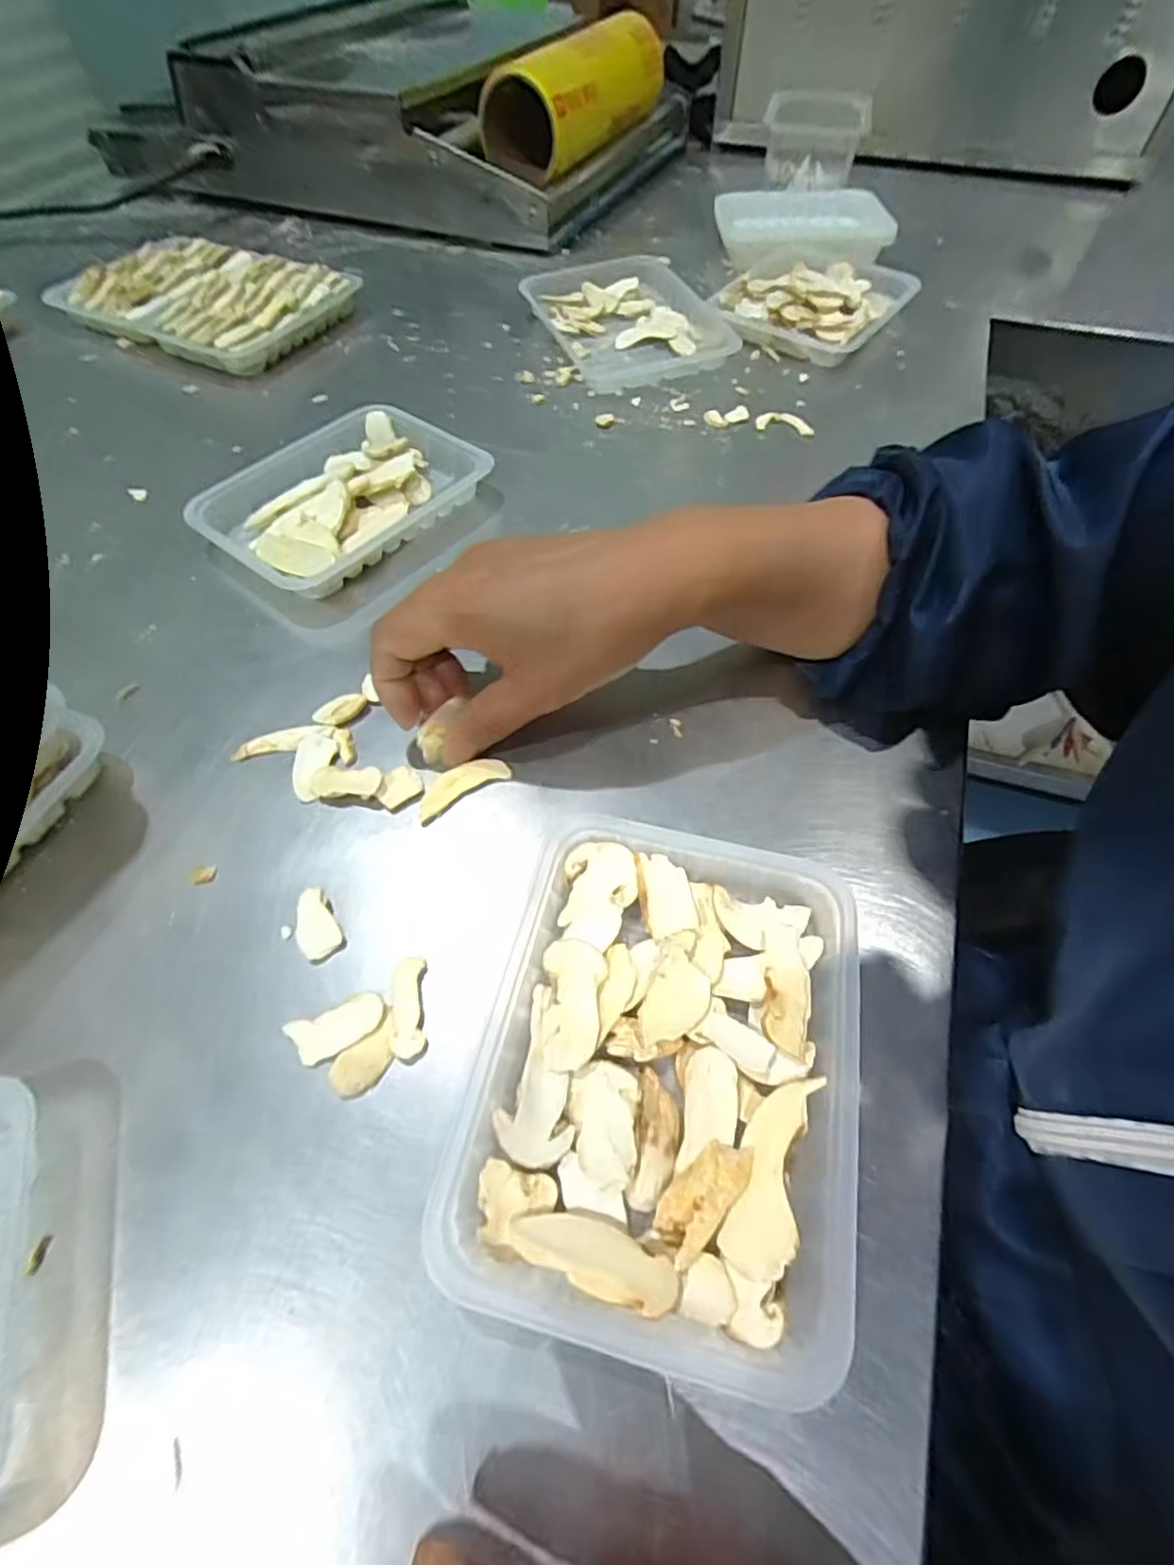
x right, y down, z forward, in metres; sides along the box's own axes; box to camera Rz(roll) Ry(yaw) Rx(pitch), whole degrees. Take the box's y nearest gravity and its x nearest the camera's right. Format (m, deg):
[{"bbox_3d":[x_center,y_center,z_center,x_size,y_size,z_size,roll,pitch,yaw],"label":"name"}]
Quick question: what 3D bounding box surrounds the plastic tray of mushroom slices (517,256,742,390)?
[{"bbox_3d":[0.037,-0.395,0.538,0.138,0.024,0.182,-17,59,-10],"label":"plastic tray of mushroom slices"}]

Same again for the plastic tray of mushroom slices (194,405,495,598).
[{"bbox_3d":[-0.159,-0.186,0.408,0.129,0.027,0.161,39,65,23],"label":"plastic tray of mushroom slices"}]

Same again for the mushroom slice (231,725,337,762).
[{"bbox_3d":[-0.151,-0.021,0.316,0.049,0.008,0.013,-7,57,-4],"label":"mushroom slice"}]

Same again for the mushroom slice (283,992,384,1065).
[{"bbox_3d":[-0.095,0.094,0.240,0.035,0.005,0.018,-18,59,-11],"label":"mushroom slice"}]

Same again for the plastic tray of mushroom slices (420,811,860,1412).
[{"bbox_3d":[0.028,0.096,0.227,0.130,0.024,0.164,11,58,8],"label":"plastic tray of mushroom slices"}]

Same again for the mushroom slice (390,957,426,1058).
[{"bbox_3d":[-0.070,0.086,0.245,0.013,0.006,0.039,-8,57,-4],"label":"mushroom slice"}]

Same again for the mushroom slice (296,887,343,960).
[{"bbox_3d":[-0.114,0.059,0.265,0.016,0.005,0.030,-31,62,-18],"label":"mushroom slice"}]

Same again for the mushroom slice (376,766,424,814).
[{"bbox_3d":[-0.089,0.003,0.300,0.021,0.004,0.019,-39,65,-22],"label":"mushroom slice"}]

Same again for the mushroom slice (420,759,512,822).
[{"bbox_3d":[-0.060,0.000,0.301,0.046,0.005,0.017,-29,61,-17],"label":"mushroom slice"}]

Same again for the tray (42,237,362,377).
[{"bbox_3d":[-0.342,-0.435,0.565,0.236,0.032,0.160,24,61,16],"label":"tray"}]

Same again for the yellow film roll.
[{"bbox_3d":[-0.005,-0.788,0.719,0.104,0.083,0.394,17,59,11],"label":"yellow film roll"}]

